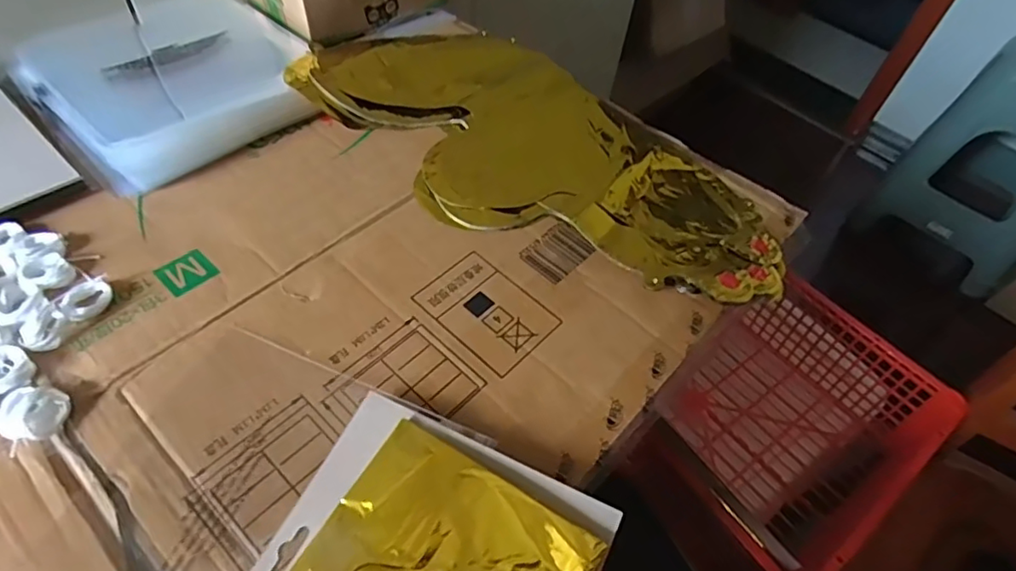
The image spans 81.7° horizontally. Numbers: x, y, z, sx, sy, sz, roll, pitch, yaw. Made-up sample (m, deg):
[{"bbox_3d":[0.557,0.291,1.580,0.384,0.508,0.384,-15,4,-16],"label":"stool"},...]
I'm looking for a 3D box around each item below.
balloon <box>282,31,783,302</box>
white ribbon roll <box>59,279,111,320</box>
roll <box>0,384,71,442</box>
[{"bbox_3d":[0.017,-0.127,0.514,0.448,0.031,0.210,38,57,24],"label":"balloon"},{"bbox_3d":[-0.276,0.009,0.385,0.023,0.011,0.029,39,58,24],"label":"white ribbon roll"},{"bbox_3d":[-0.273,0.071,0.335,0.038,0.013,0.032,22,52,13],"label":"roll"}]

